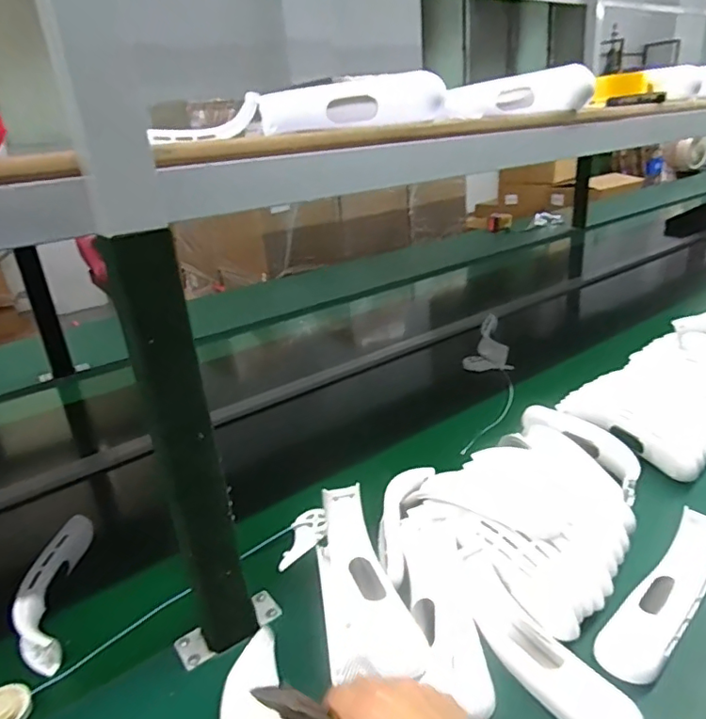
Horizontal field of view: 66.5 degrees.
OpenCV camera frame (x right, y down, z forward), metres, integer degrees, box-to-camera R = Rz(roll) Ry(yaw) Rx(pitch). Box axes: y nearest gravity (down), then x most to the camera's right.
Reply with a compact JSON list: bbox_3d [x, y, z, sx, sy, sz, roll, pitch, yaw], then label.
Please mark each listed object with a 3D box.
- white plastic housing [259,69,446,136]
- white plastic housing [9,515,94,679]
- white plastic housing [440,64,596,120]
[{"bbox_3d":[-0.002,-0.286,0.605,0.202,0.046,0.060,-3,24,6],"label":"white plastic housing"},{"bbox_3d":[-0.327,0.248,0.590,0.041,0.056,0.177,-10,24,-9],"label":"white plastic housing"},{"bbox_3d":[0.224,-0.352,0.713,0.177,0.051,0.046,9,27,30],"label":"white plastic housing"}]

